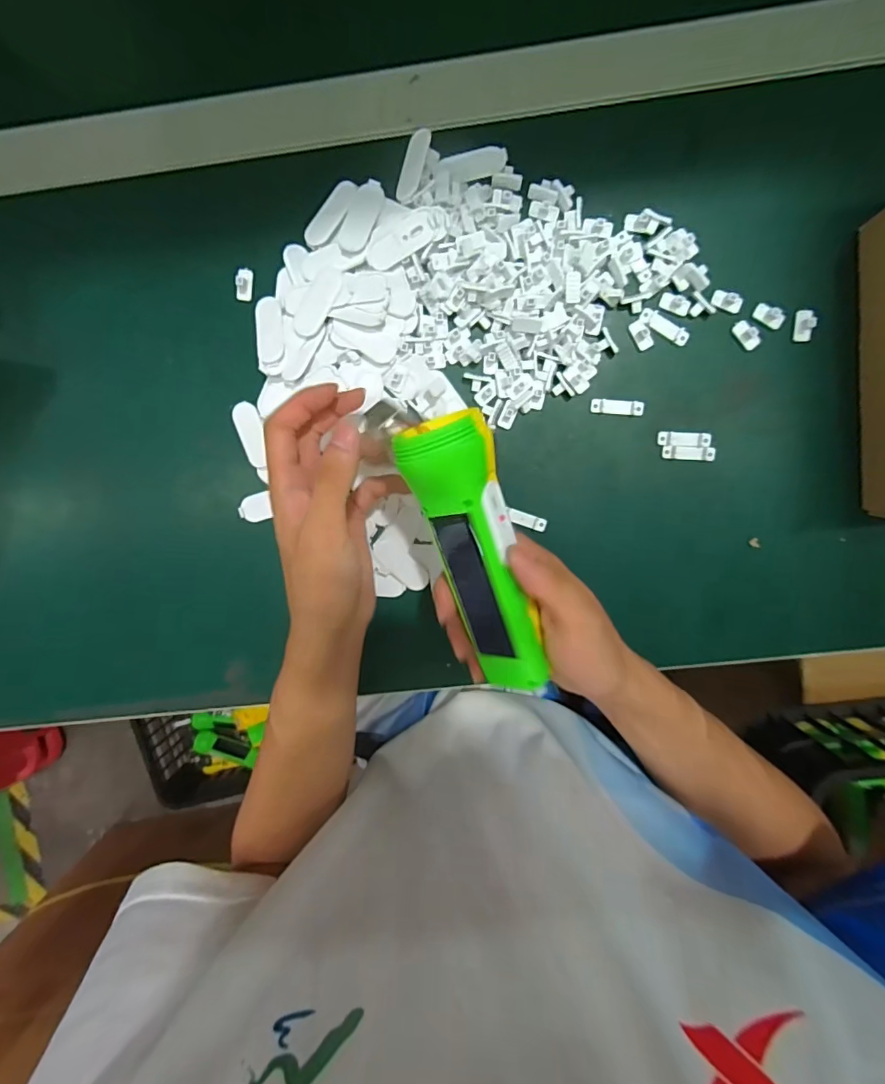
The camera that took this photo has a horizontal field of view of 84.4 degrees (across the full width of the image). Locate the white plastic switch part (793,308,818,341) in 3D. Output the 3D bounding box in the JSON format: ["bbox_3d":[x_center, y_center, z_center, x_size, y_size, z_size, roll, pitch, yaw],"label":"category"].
[{"bbox_3d":[0.248,-0.149,0.332,0.009,0.011,0.021,6,97,2],"label":"white plastic switch part"}]

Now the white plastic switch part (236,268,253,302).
[{"bbox_3d":[-0.141,-0.183,0.347,0.010,0.007,0.021,11,97,1],"label":"white plastic switch part"}]

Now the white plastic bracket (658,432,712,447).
[{"bbox_3d":[0.175,-0.074,0.351,0.037,0.004,0.010,3,97,2],"label":"white plastic bracket"}]

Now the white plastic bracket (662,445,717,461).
[{"bbox_3d":[0.178,-0.064,0.351,0.037,0.005,0.010,3,97,2],"label":"white plastic bracket"}]

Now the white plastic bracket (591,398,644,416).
[{"bbox_3d":[0.125,-0.096,0.350,0.037,0.004,0.011,5,97,2],"label":"white plastic bracket"}]

